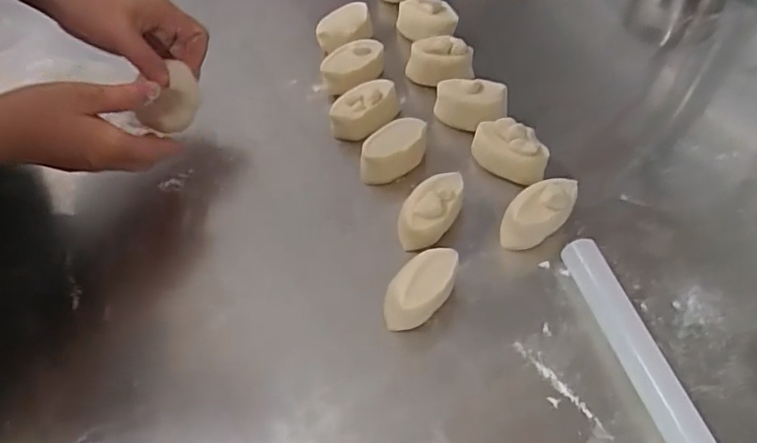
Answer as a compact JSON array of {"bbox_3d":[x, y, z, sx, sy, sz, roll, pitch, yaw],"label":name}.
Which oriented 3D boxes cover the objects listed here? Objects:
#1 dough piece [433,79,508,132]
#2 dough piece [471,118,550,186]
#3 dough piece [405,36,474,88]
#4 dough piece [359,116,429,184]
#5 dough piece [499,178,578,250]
[{"bbox_3d":[0.086,-0.109,0.528,0.066,0.042,0.043,4,55,8],"label":"dough piece"},{"bbox_3d":[0.112,-0.061,0.488,0.065,0.044,0.033,17,57,16],"label":"dough piece"},{"bbox_3d":[0.059,-0.155,0.554,0.061,0.046,0.032,20,58,18],"label":"dough piece"},{"bbox_3d":[0.013,-0.060,0.494,0.063,0.041,0.030,-24,56,-12],"label":"dough piece"},{"bbox_3d":[0.127,-0.006,0.446,0.064,0.042,0.032,-35,59,-19],"label":"dough piece"}]

